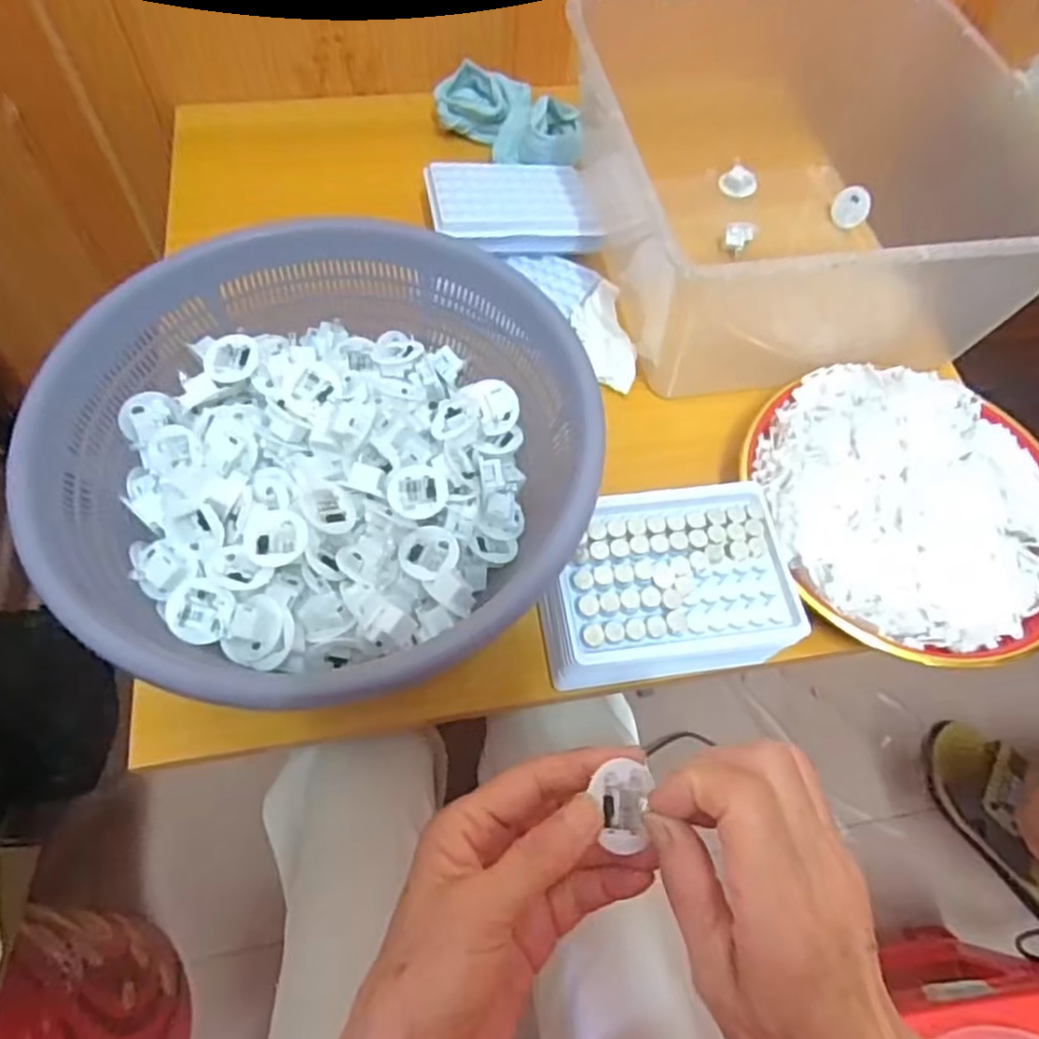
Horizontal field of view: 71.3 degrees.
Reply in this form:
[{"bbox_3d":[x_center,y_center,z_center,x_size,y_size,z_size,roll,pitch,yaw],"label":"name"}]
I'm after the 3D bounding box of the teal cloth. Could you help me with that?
[{"bbox_3d":[-0.008,-0.352,0.635,0.074,0.048,0.149,-40,71,-21],"label":"teal cloth"}]

